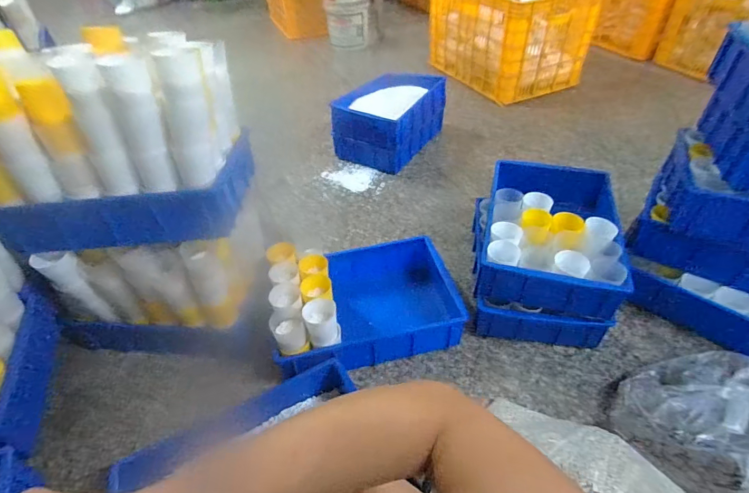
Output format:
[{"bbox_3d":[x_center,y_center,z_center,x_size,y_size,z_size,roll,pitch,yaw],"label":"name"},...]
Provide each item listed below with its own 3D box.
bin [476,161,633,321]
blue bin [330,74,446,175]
[{"bbox_3d":[0.390,-0.036,0.911,0.270,0.102,0.378,10,45,14],"label":"bin"},{"bbox_3d":[0.053,-0.459,1.456,0.267,0.196,0.389,21,49,24],"label":"blue bin"}]

